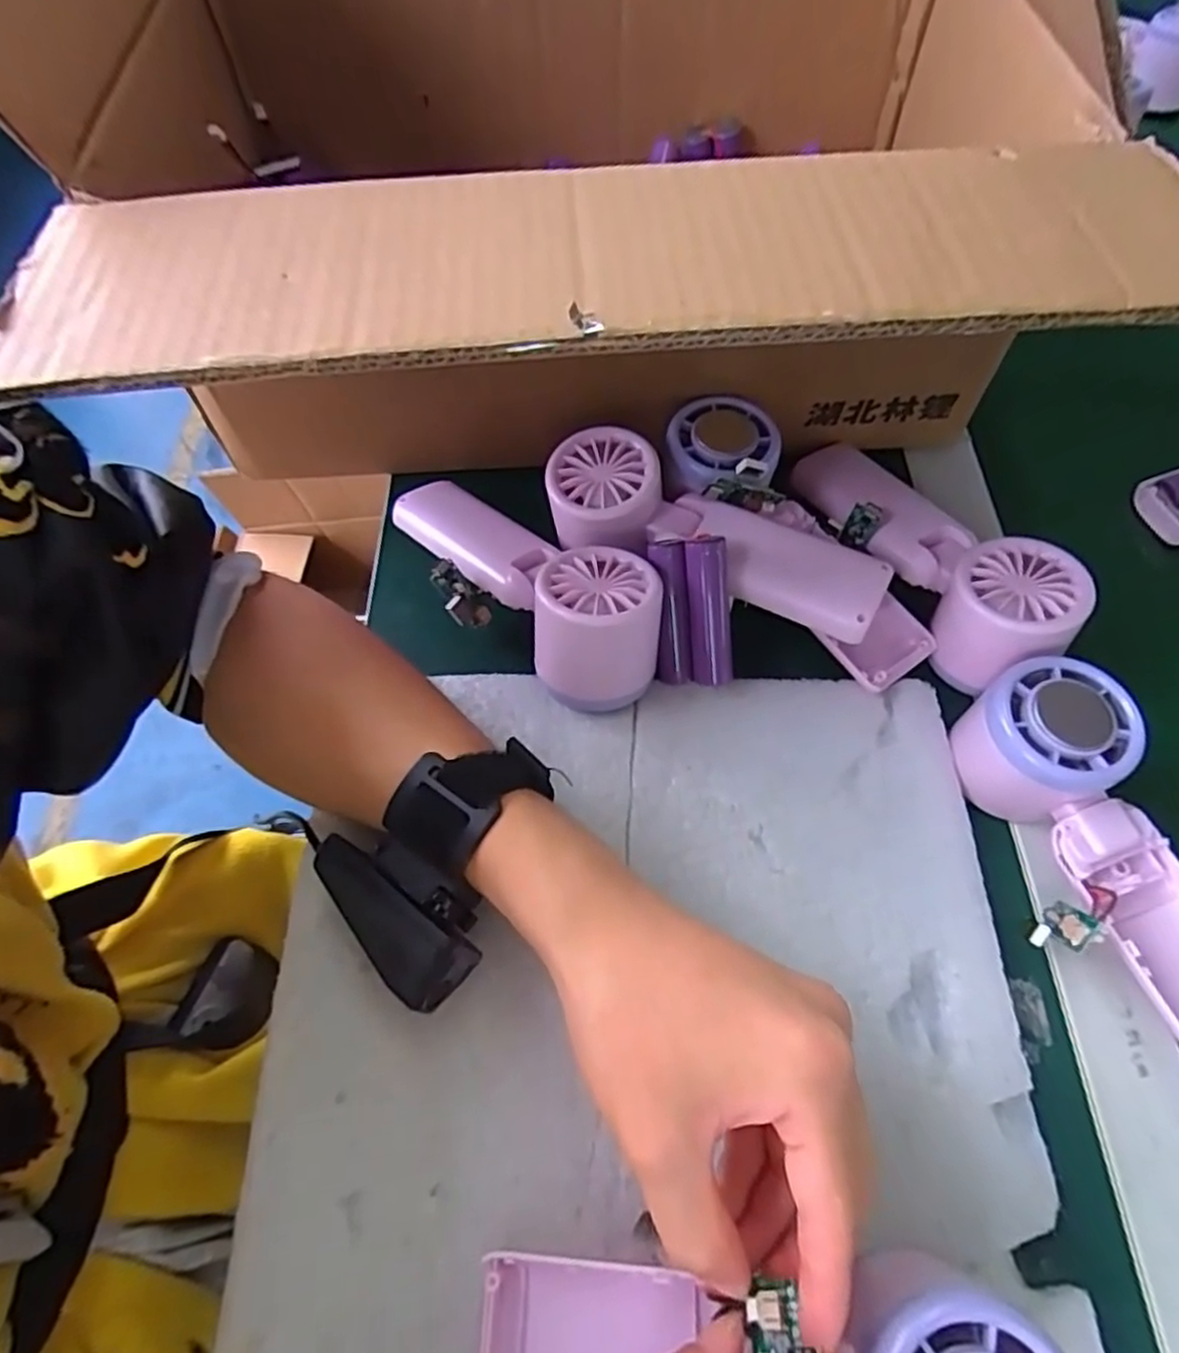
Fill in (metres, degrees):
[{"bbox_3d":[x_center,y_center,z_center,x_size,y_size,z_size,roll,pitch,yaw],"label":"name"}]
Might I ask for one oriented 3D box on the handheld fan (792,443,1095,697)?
[{"bbox_3d":[0.164,-0.061,0.359,0.057,0.050,0.165,-21,52,-11],"label":"handheld fan"}]

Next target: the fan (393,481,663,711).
[{"bbox_3d":[-0.030,-0.043,0.344,0.066,0.052,0.150,-42,58,-19],"label":"fan"}]

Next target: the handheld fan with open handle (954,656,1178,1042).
[{"bbox_3d":[0.202,0.075,0.274,0.063,0.047,0.162,-20,65,-11],"label":"handheld fan with open handle"}]

